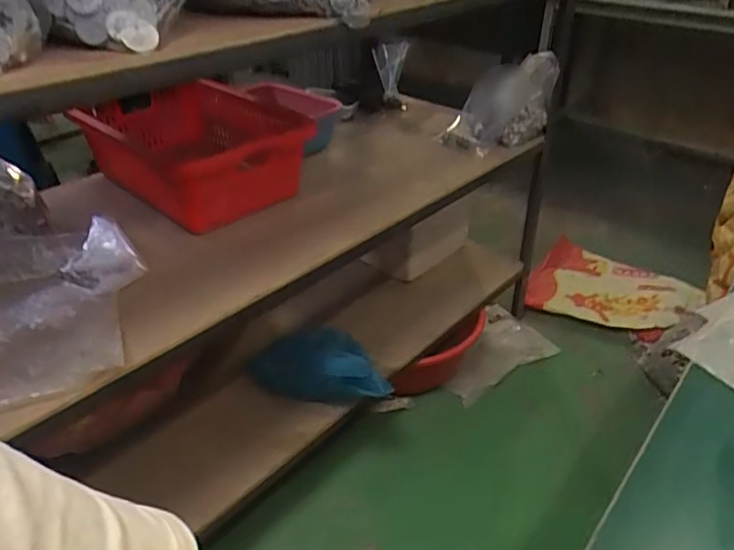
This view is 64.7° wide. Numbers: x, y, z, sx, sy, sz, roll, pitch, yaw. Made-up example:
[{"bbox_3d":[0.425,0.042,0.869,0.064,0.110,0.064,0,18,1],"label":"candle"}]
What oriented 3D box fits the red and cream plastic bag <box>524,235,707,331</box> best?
[{"bbox_3d":[0.758,0.021,1.803,0.482,0.078,0.390,9,35,14],"label":"red and cream plastic bag"}]

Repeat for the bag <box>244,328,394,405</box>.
[{"bbox_3d":[-0.100,0.183,1.196,0.303,0.119,0.133,0,30,25],"label":"bag"}]

